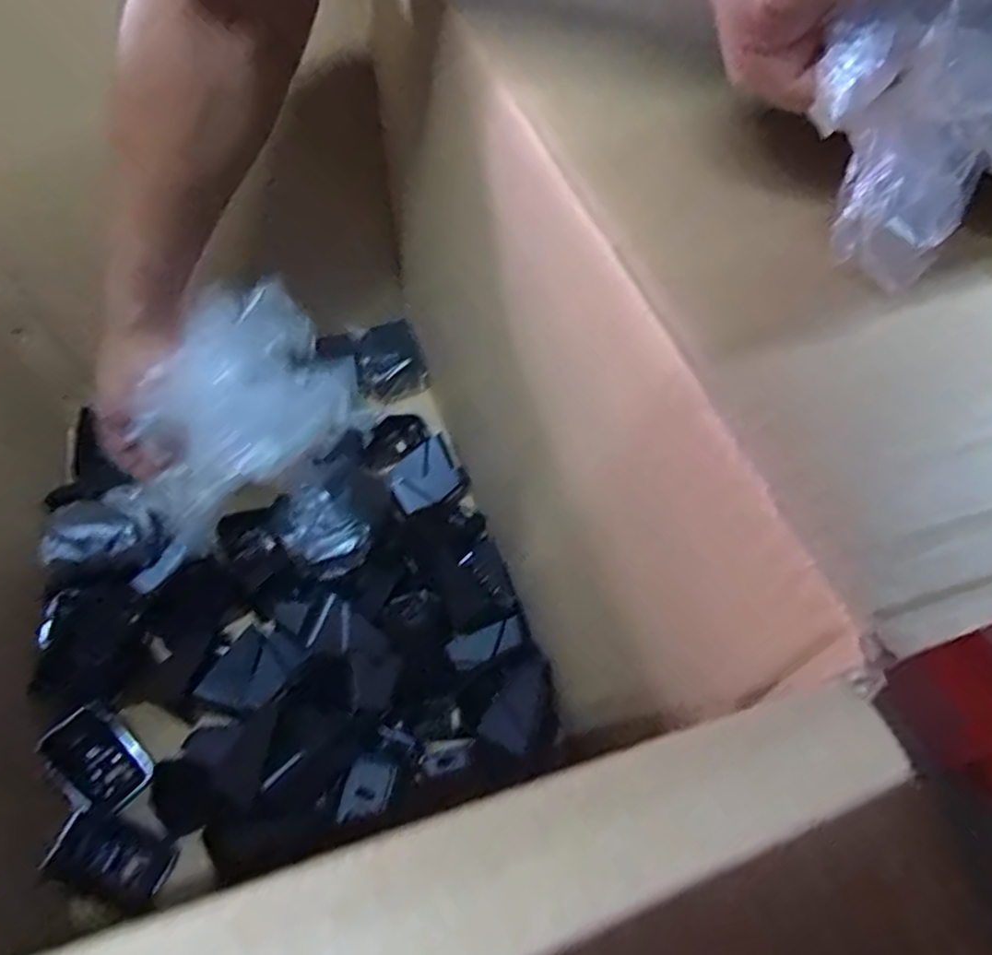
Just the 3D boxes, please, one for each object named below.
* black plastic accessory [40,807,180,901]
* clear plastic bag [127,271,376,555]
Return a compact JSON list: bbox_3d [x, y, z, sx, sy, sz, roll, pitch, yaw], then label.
[{"bbox_3d":[-0.257,0.254,0.454,0.075,0.005,0.041,26,48,-1],"label":"black plastic accessory"},{"bbox_3d":[-0.212,-0.061,0.542,0.080,0.158,0.188,-2,38,50],"label":"clear plastic bag"}]

